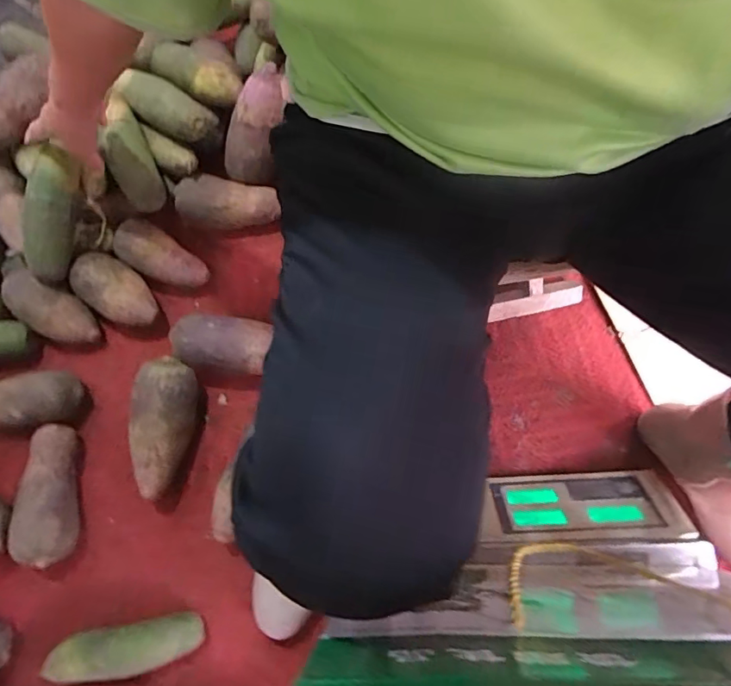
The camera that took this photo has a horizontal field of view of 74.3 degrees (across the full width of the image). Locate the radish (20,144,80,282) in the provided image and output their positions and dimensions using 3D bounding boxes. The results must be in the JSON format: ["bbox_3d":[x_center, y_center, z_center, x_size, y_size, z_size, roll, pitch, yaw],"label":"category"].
[{"bbox_3d":[-0.409,-0.163,0.626,0.043,0.064,0.160,4,90,3],"label":"radish"}]

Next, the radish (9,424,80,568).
[{"bbox_3d":[-0.395,0.186,0.602,0.062,0.058,0.166,-10,74,-1],"label":"radish"}]

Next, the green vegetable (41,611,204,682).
[{"bbox_3d":[-0.279,0.353,0.557,0.183,0.054,0.055,-11,74,-2],"label":"green vegetable"}]

